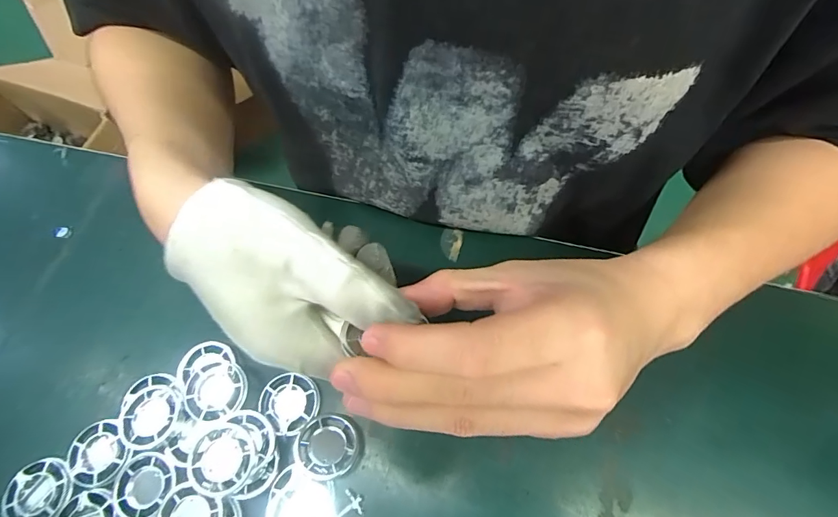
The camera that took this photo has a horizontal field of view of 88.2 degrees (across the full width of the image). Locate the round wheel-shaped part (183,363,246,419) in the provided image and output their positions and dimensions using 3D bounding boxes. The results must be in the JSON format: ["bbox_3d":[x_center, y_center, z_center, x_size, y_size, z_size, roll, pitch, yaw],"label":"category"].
[{"bbox_3d":[-0.132,0.085,0.278,0.041,0.004,0.035,-4,67,1],"label":"round wheel-shaped part"}]

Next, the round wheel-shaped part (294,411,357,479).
[{"bbox_3d":[-0.058,0.117,0.270,0.038,0.007,0.037,-1,67,2],"label":"round wheel-shaped part"}]

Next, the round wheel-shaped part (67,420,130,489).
[{"bbox_3d":[-0.204,0.125,0.278,0.037,0.006,0.038,-1,67,2],"label":"round wheel-shaped part"}]

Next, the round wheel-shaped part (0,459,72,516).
[{"bbox_3d":[-0.238,0.147,0.269,0.041,0.006,0.038,-1,67,2],"label":"round wheel-shaped part"}]

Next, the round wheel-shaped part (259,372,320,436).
[{"bbox_3d":[-0.085,0.095,0.282,0.040,0.008,0.036,10,68,7],"label":"round wheel-shaped part"}]

